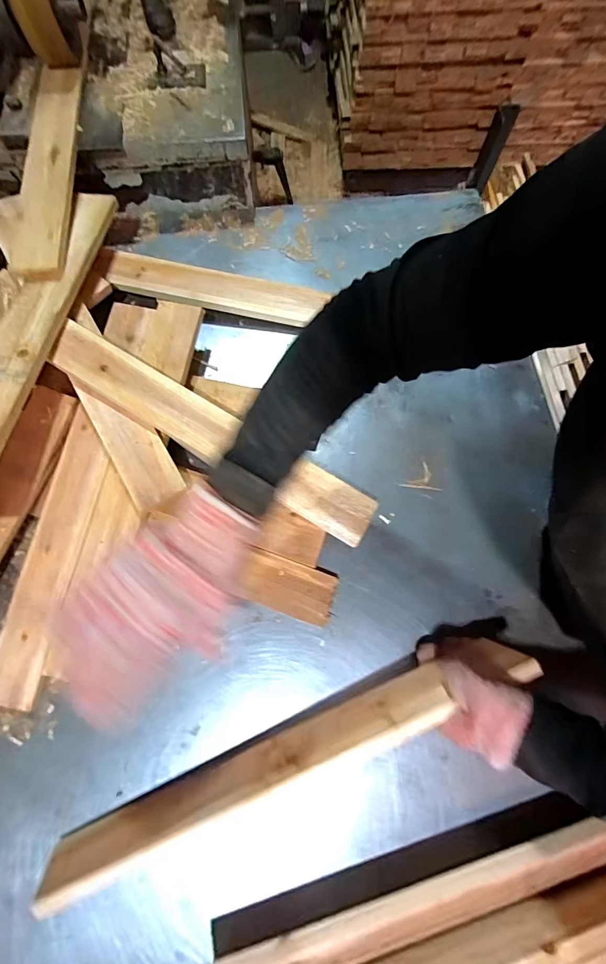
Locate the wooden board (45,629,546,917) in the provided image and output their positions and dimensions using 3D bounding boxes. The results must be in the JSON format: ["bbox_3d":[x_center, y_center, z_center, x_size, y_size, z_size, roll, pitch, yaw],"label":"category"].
[{"bbox_3d":[-0.010,0.261,0.386,0.472,0.076,0.016,-23,98,-2],"label":"wooden board"}]

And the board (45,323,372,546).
[{"bbox_3d":[-0.111,-0.061,0.481,0.427,0.014,0.063,30,73,3],"label":"board"}]

